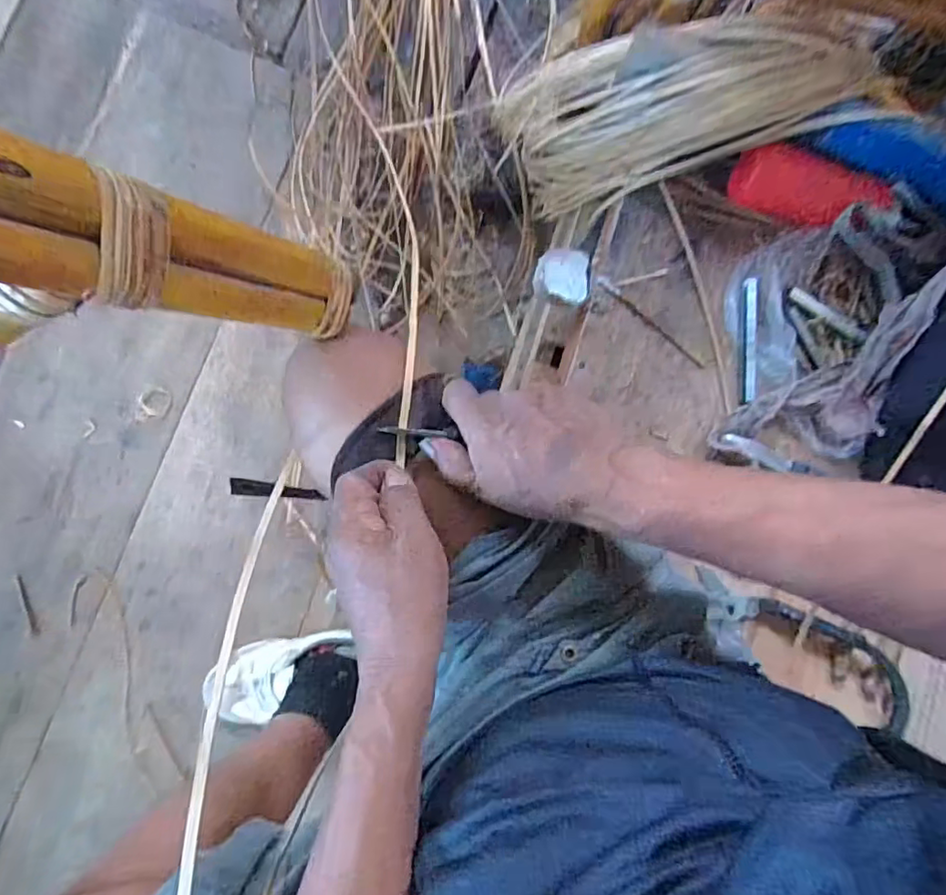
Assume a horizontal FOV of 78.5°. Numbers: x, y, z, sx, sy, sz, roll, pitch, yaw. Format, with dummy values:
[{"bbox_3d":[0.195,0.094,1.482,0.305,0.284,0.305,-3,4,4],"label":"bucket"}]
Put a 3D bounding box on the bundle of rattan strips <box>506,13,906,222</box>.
[{"bbox_3d":[0.164,-0.295,0.524,0.329,0.119,0.119,8,82,38],"label":"bundle of rattan strips"}]

